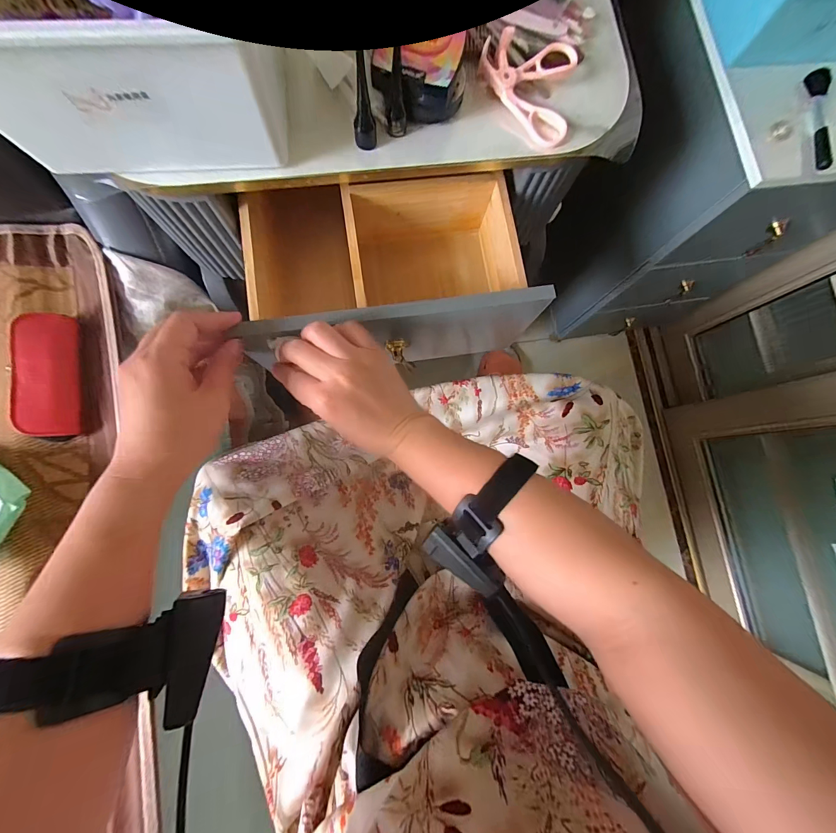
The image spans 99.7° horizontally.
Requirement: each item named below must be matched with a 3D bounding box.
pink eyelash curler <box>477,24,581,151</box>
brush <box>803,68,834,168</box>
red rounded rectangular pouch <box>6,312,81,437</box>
[{"bbox_3d":[0.093,-0.287,0.303,0.083,0.032,0.079,1,81,-4],"label":"pink eyelash curler"},{"bbox_3d":[0.450,-0.335,0.395,0.022,0.016,0.125,13,81,-2],"label":"brush"},{"bbox_3d":[-0.413,-0.046,0.387,0.051,0.038,0.130,-5,82,-5],"label":"red rounded rectangular pouch"}]

